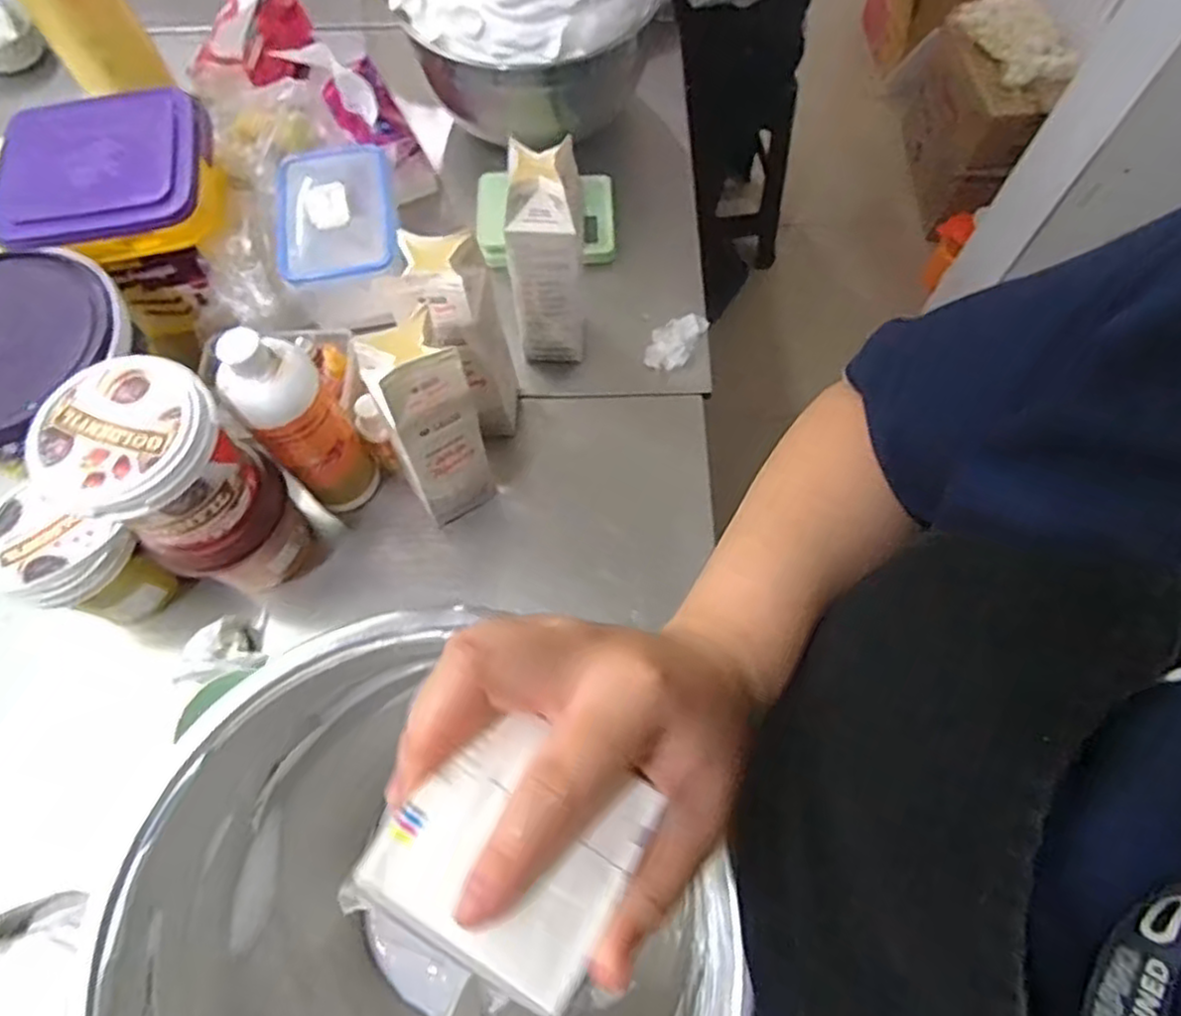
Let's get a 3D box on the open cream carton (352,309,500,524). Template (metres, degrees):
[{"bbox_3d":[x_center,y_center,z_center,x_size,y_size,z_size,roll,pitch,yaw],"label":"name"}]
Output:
[{"bbox_3d":[-0.148,-0.073,0.669,0.078,0.246,0.077,-27,69,-10],"label":"open cream carton"}]

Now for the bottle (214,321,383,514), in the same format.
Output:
[{"bbox_3d":[-0.270,-0.074,0.673,0.079,0.242,0.073,-41,72,-15],"label":"bottle"}]

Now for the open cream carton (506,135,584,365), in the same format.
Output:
[{"bbox_3d":[-0.042,-0.258,0.741,0.077,0.233,0.079,-1,67,0],"label":"open cream carton"}]

